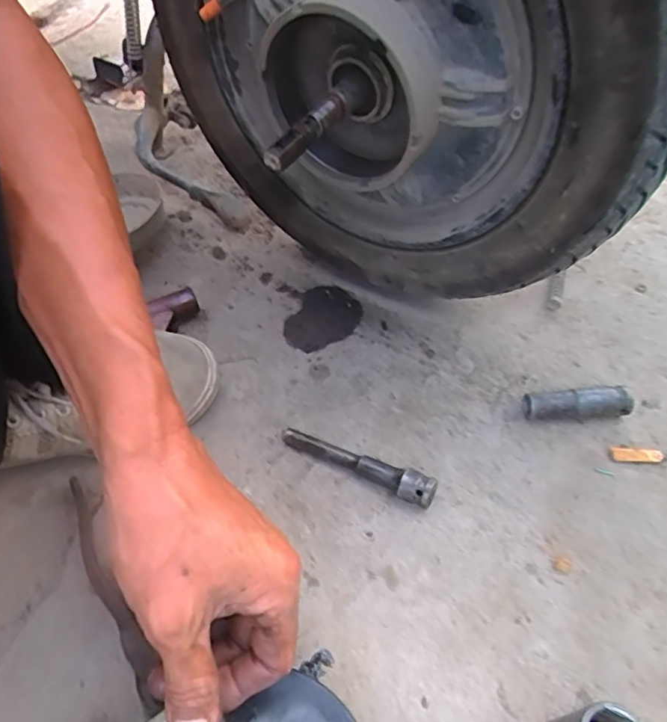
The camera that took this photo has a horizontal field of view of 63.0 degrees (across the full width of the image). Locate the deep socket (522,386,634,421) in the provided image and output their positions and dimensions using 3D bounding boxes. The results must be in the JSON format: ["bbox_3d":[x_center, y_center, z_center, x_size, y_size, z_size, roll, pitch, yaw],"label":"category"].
[{"bbox_3d":[0.190,0.035,0.425,0.079,0.026,0.019,-1,51,4],"label":"deep socket"}]

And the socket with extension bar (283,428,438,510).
[{"bbox_3d":[0.017,0.076,0.405,0.122,0.023,0.018,23,57,21],"label":"socket with extension bar"}]

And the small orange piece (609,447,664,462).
[{"bbox_3d":[0.227,0.070,0.408,0.036,0.005,0.011,2,52,6],"label":"small orange piece"}]

